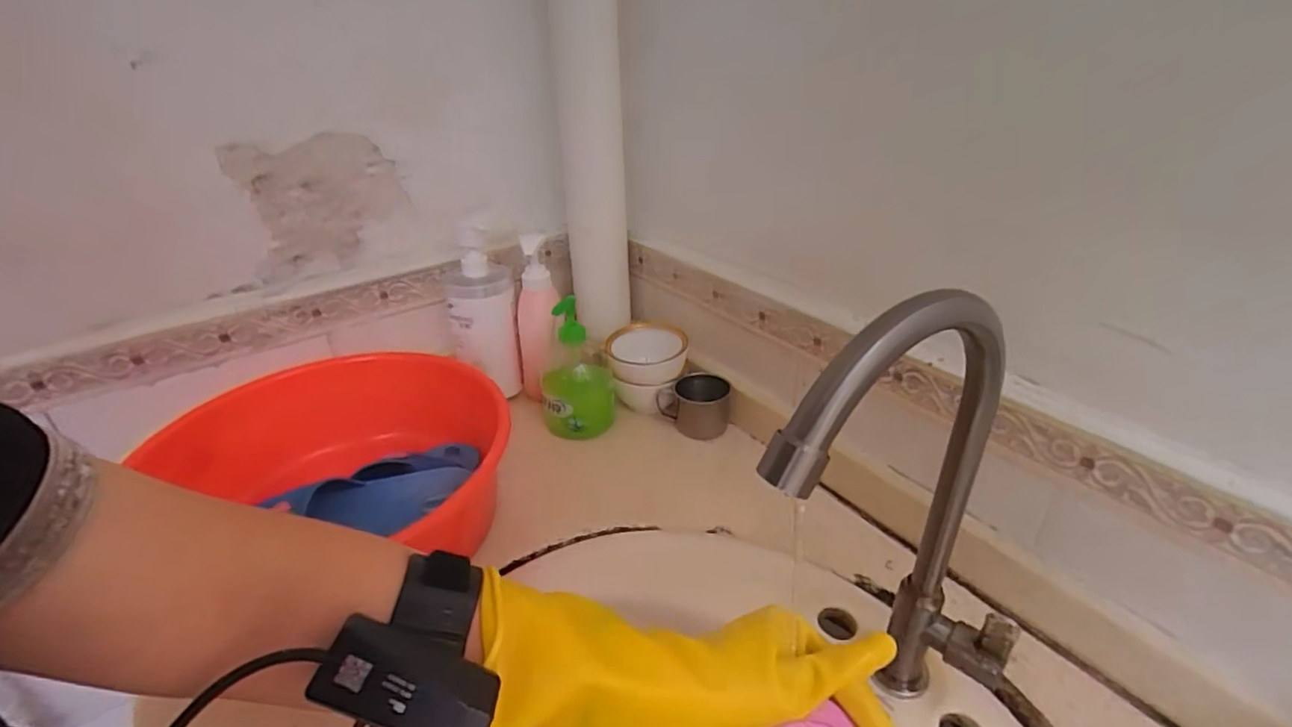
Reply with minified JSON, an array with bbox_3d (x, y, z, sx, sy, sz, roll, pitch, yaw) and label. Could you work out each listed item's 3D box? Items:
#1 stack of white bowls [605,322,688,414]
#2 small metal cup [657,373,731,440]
[{"bbox_3d":[0.001,0.005,0.743,0.098,0.073,0.099,-3,30,-2],"label":"stack of white bowls"},{"bbox_3d":[0.057,0.052,0.711,0.082,0.063,0.054,2,30,7],"label":"small metal cup"}]

